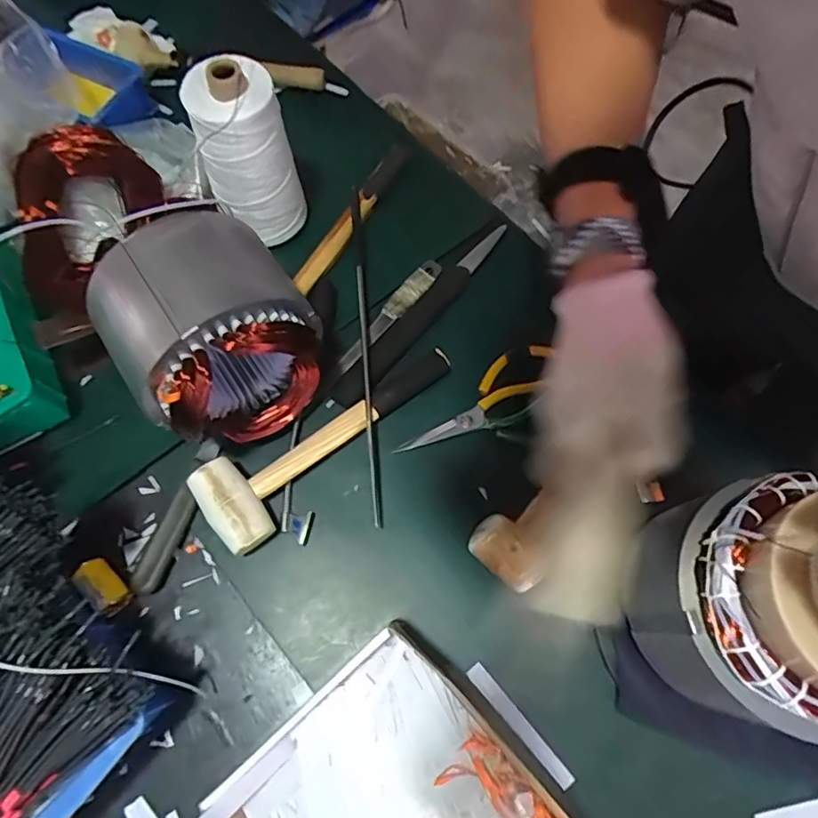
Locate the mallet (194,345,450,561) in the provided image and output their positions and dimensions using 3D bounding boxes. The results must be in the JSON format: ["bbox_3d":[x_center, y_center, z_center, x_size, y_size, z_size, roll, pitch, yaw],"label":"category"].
[{"bbox_3d":[-0.067,0.022,0.494,0.261,0.041,0.078,-37,74,-14],"label":"mallet"}]

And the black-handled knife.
[{"bbox_3d":[0.014,-0.100,0.558,0.032,0.015,0.259,40,73,12],"label":"black-handled knife"}]

